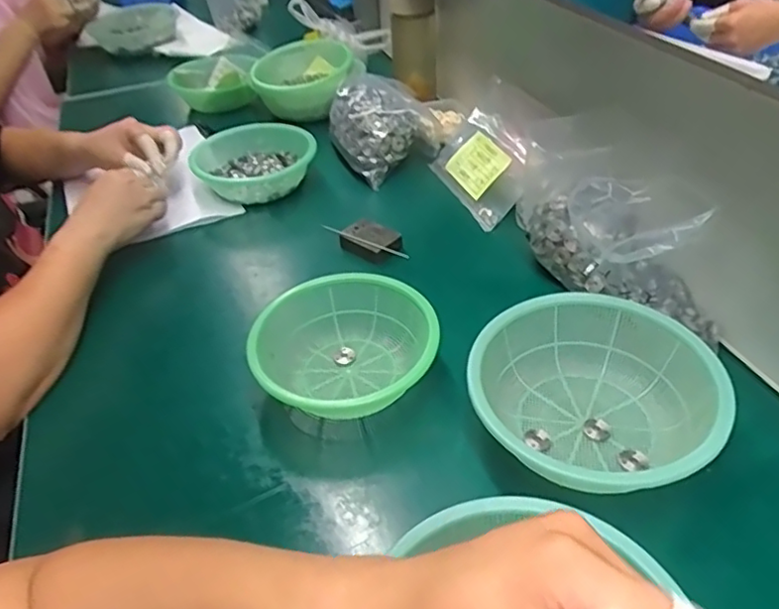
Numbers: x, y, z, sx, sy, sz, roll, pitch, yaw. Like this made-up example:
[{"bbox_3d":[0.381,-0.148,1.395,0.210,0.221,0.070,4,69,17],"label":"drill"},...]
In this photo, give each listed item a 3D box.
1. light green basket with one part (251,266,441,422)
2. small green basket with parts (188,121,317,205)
[{"bbox_3d":[-0.039,0.044,0.551,0.160,0.062,0.152,-13,40,-9],"label":"light green basket with one part"},{"bbox_3d":[-0.189,-0.198,0.838,0.154,0.048,0.141,-3,40,2],"label":"small green basket with parts"}]

